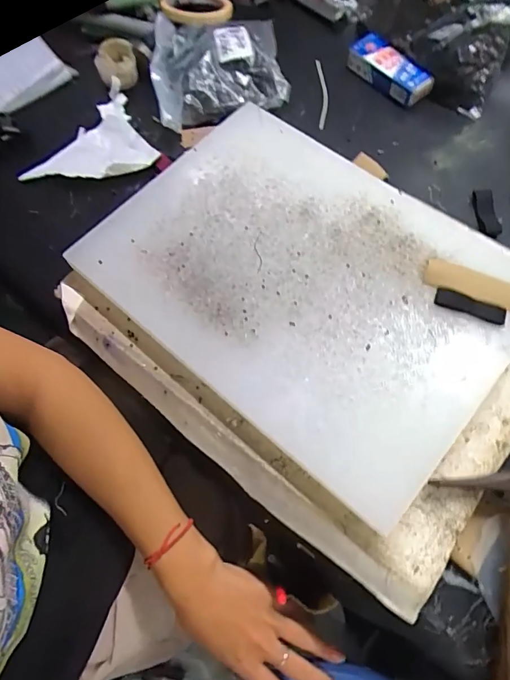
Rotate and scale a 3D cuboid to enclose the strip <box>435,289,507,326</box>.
[{"bbox_3d":[0.178,-0.027,0.360,0.057,0.006,0.014,20,69,11],"label":"strip"}]

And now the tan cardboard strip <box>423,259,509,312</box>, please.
[{"bbox_3d":[0.209,-0.038,0.363,0.131,0.006,0.029,21,69,12],"label":"tan cardboard strip"}]

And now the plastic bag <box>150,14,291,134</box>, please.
[{"bbox_3d":[-0.051,-0.367,0.554,0.163,0.040,0.218,-8,66,0],"label":"plastic bag"}]

